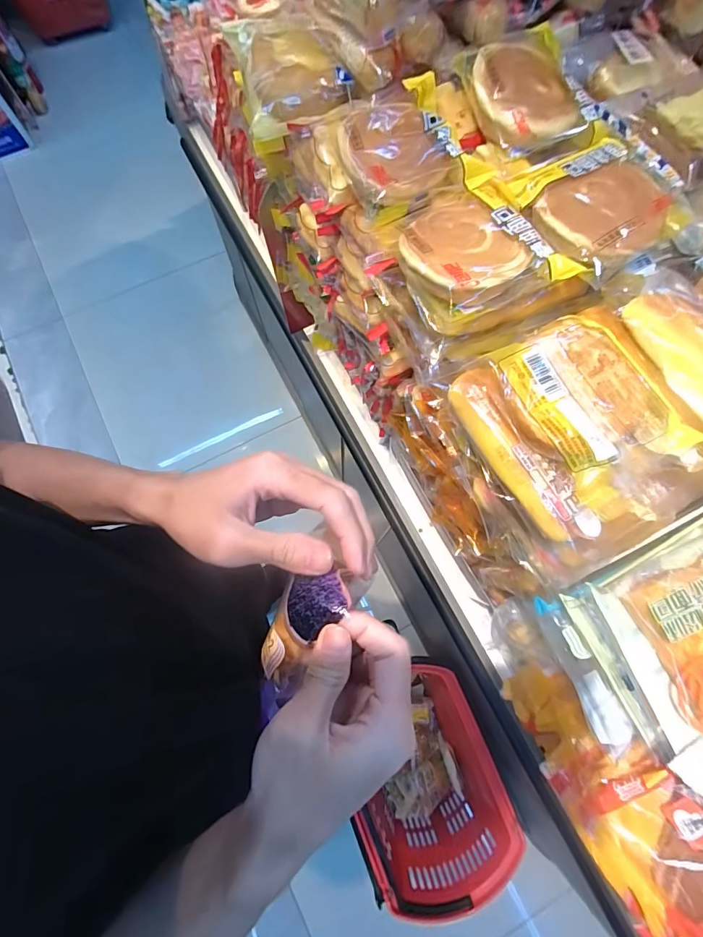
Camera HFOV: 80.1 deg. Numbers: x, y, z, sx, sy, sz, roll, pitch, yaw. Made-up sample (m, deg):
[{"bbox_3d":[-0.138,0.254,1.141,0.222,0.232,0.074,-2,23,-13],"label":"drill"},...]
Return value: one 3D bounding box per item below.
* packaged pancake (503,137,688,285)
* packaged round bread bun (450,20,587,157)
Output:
[{"bbox_3d":[0.197,-0.218,0.349,0.155,0.028,0.112,-36,78,-10],"label":"packaged pancake"},{"bbox_3d":[0.154,-0.355,0.389,0.092,0.032,0.118,-17,75,-5],"label":"packaged round bread bun"}]

